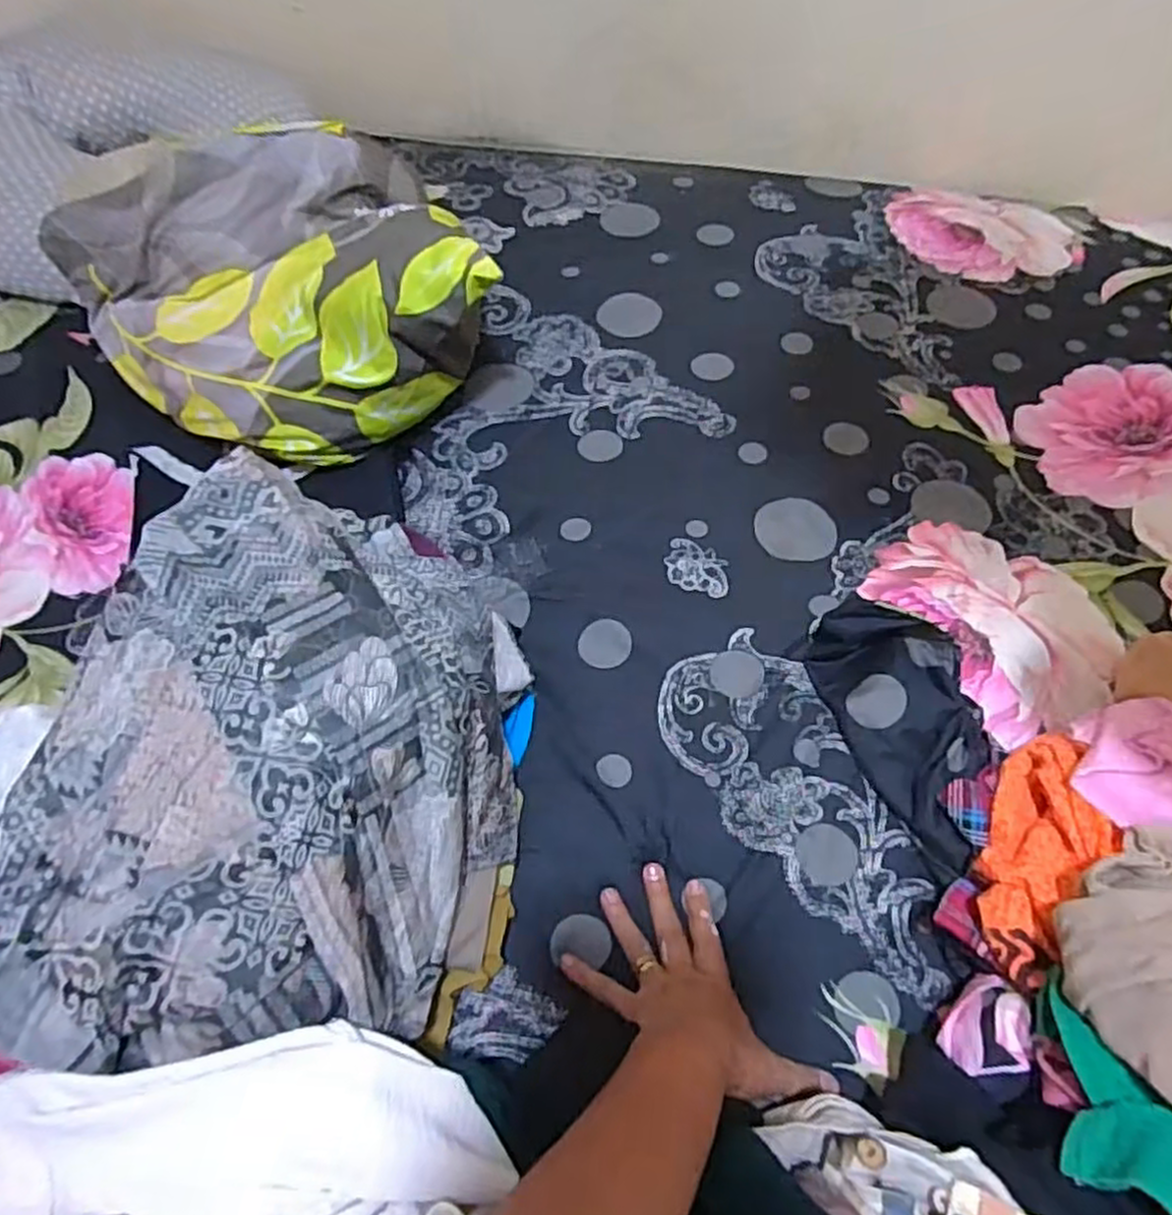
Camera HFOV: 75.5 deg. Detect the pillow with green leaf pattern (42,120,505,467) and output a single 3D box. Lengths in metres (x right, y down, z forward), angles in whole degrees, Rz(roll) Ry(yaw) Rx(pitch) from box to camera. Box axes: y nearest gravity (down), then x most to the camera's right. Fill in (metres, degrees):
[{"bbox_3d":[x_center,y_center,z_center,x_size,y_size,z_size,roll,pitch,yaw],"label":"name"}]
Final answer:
[{"bbox_3d":[-0.318,-0.312,0.762,0.370,0.188,0.371,-21,61,-12],"label":"pillow with green leaf pattern"}]

